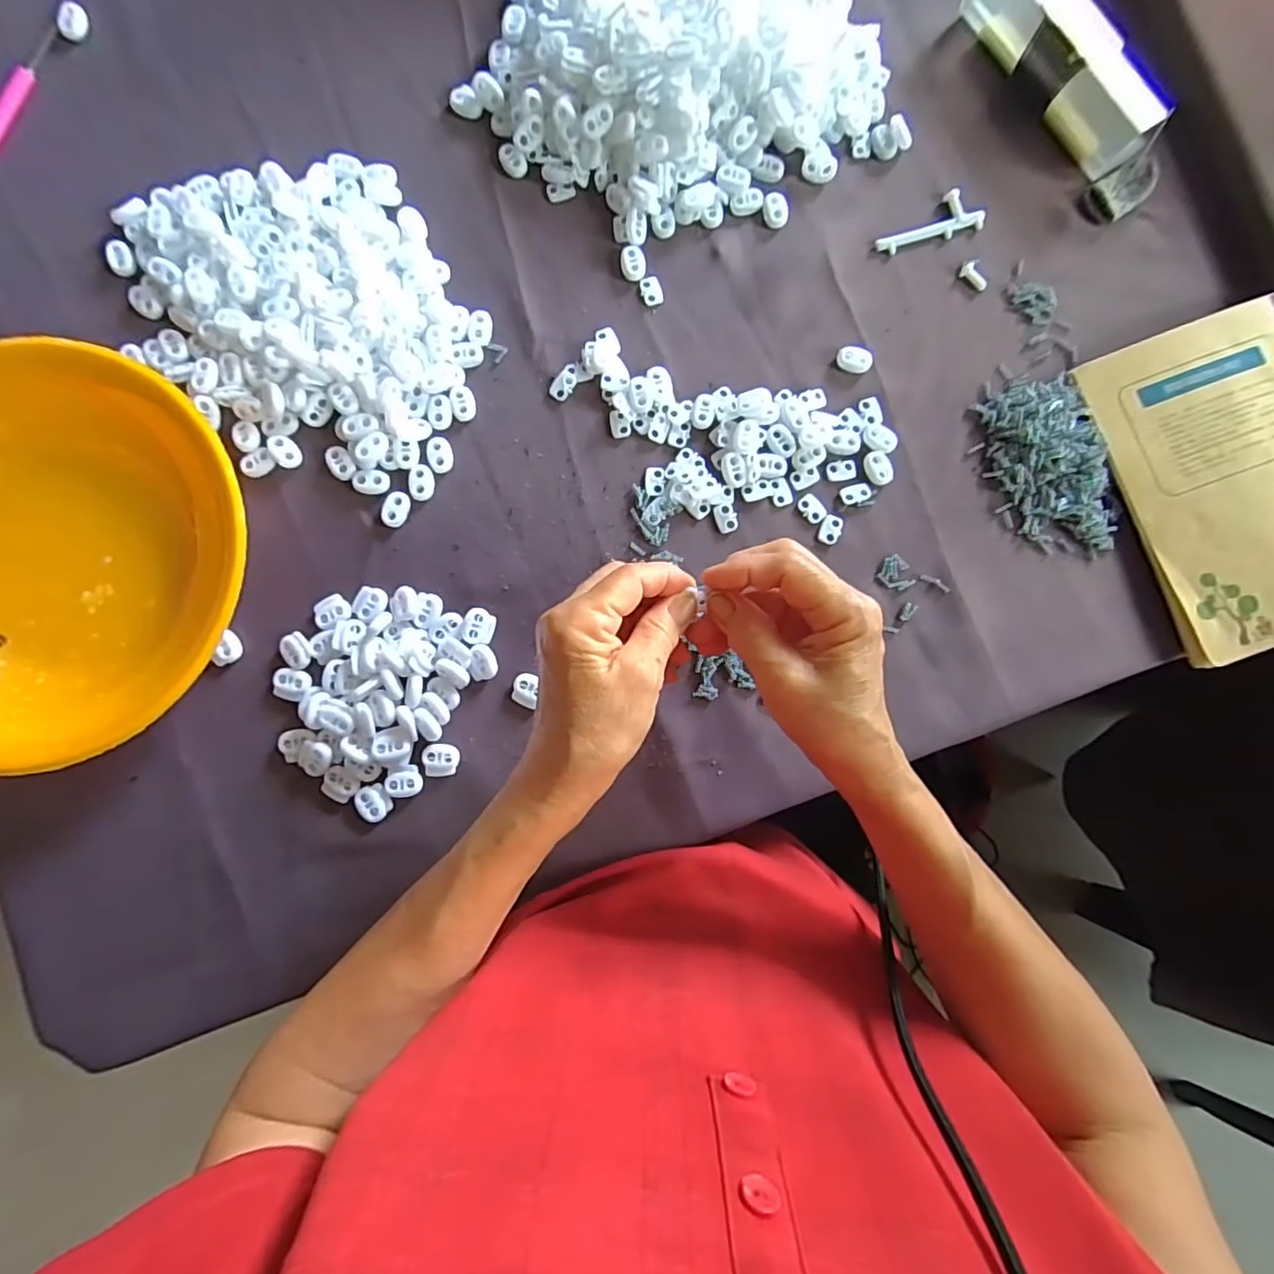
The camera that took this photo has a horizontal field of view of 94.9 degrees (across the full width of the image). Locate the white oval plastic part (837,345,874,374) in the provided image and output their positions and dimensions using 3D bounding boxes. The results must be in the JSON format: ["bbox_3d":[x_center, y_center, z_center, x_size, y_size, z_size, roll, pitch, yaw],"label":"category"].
[{"bbox_3d":[0.142,-0.181,0.380,0.023,0.006,0.017,23,85,1],"label":"white oval plastic part"}]

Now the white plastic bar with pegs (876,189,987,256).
[{"bbox_3d":[0.194,-0.277,0.389,0.073,0.006,0.029,-18,85,-2],"label":"white plastic bar with pegs"}]

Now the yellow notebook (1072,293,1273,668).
[{"bbox_3d":[0.379,-0.100,0.365,0.135,0.014,0.204,-19,85,-2],"label":"yellow notebook"}]

